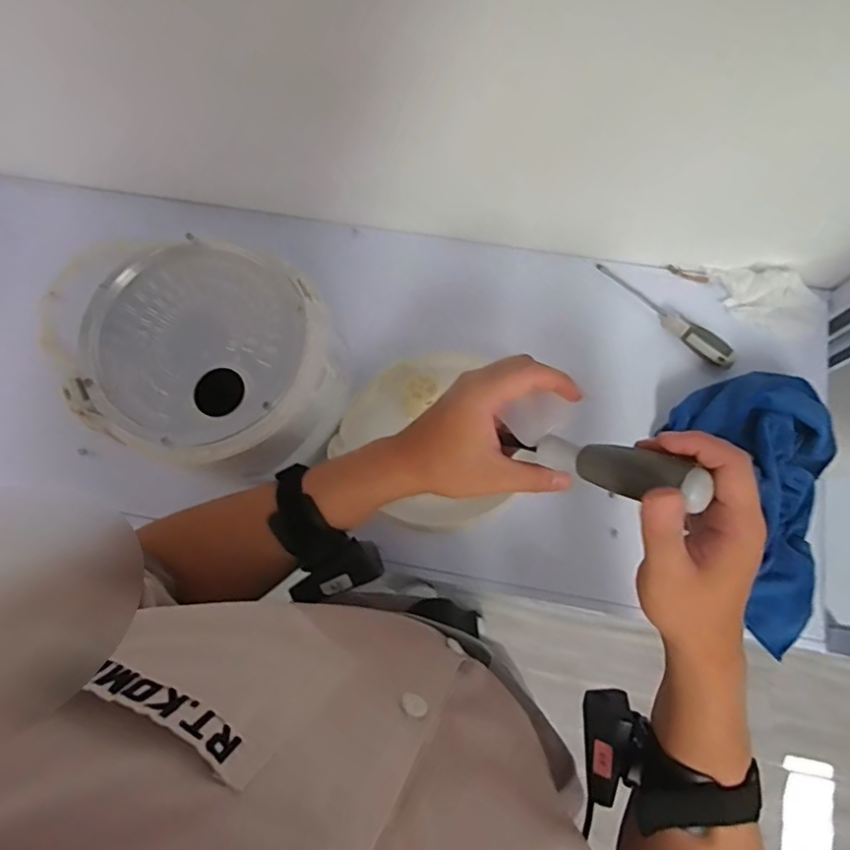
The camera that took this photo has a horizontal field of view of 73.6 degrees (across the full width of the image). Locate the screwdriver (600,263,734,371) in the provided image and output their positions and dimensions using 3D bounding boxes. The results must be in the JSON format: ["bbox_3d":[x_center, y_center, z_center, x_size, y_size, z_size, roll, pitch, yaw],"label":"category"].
[{"bbox_3d":[0.267,-0.126,0.640,0.179,0.023,0.022,41,81,11],"label":"screwdriver"}]

